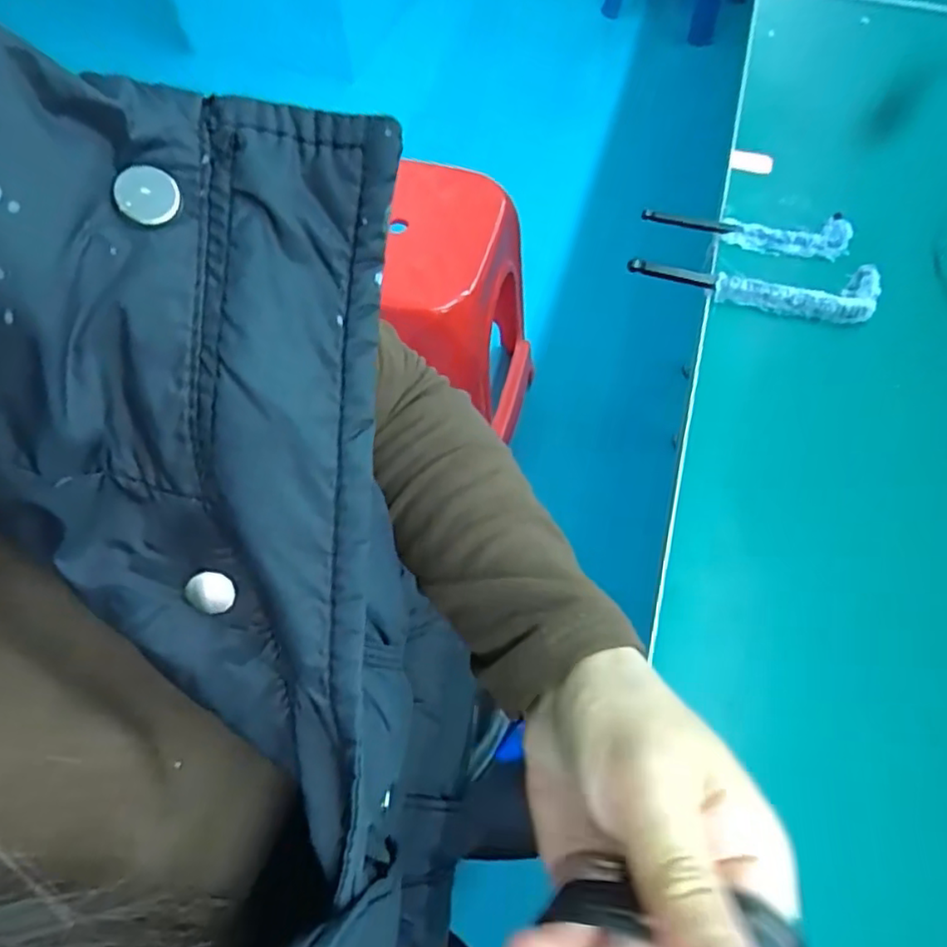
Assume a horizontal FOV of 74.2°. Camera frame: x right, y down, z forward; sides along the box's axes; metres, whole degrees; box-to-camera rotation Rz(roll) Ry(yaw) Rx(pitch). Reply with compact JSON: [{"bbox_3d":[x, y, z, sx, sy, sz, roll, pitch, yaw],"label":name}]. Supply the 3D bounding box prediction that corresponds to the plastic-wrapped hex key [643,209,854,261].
[{"bbox_3d":[0.221,-0.194,0.503,0.161,0.015,0.033,4,60,2],"label":"plastic-wrapped hex key"}]

